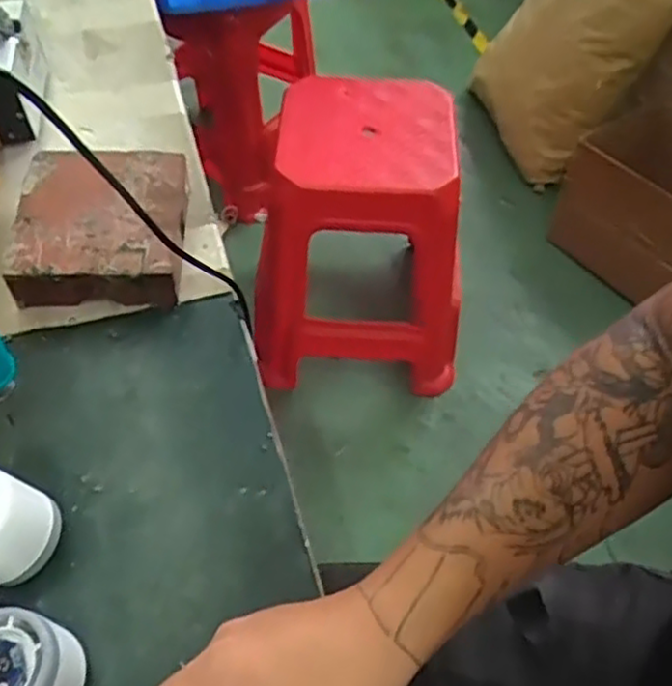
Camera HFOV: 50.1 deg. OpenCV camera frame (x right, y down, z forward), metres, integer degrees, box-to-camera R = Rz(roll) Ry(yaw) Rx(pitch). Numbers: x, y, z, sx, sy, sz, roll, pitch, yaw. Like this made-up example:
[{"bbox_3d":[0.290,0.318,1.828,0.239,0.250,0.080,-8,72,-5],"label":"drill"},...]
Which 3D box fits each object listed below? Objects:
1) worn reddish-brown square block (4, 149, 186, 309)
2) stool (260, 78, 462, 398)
[{"bbox_3d":[-0.195,-0.098,0.606,0.133,0.046,0.145,-1,54,-4],"label":"worn reddish-brown square block"},{"bbox_3d":[0.052,-0.186,1.304,0.368,0.470,0.342,3,54,-1],"label":"stool"}]

